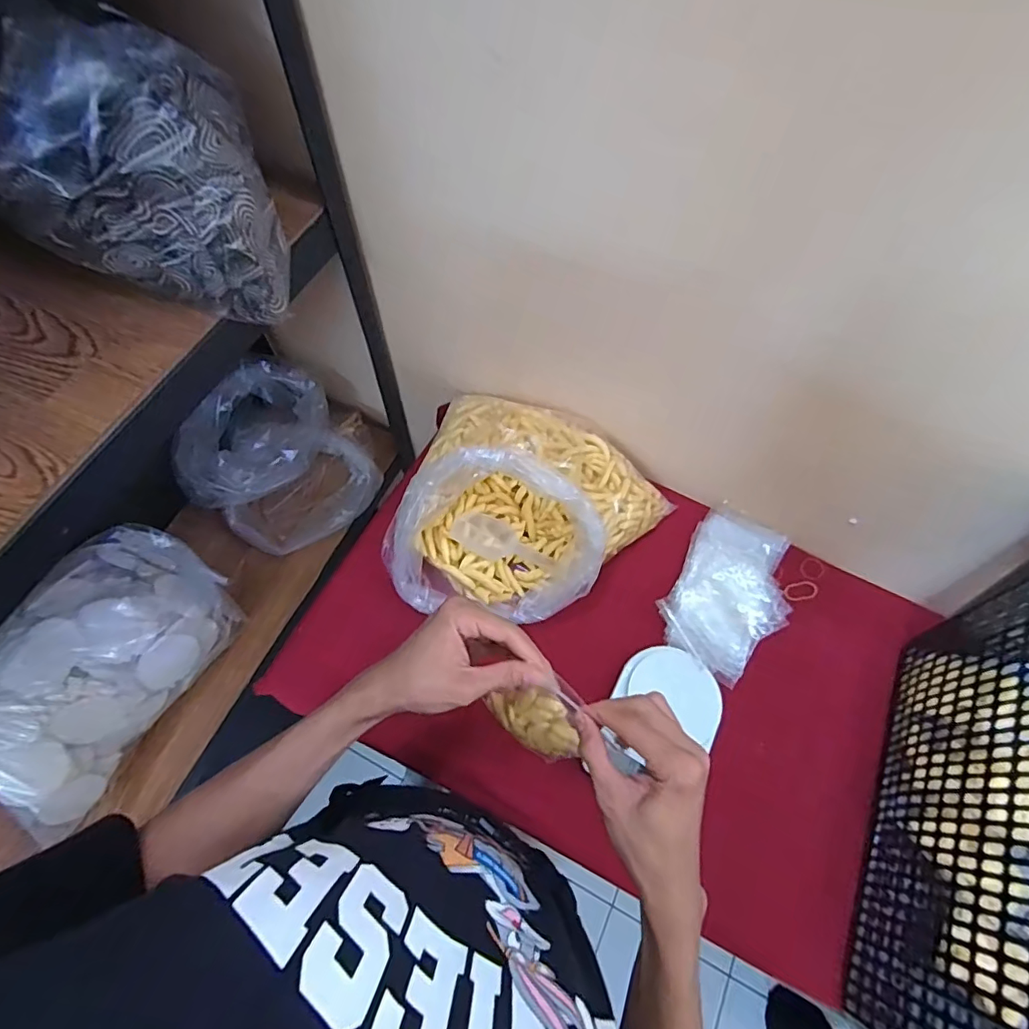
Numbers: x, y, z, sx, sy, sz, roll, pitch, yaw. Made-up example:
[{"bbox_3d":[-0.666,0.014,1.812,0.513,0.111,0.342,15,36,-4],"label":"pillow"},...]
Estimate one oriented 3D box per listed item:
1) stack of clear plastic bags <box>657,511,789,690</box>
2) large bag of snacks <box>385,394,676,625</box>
[{"bbox_3d":[0.294,0.102,0.713,0.142,0.024,0.229,30,68,11],"label":"stack of clear plastic bags"},{"bbox_3d":[0.030,-0.019,0.676,0.337,0.147,0.305,15,66,4],"label":"large bag of snacks"}]

